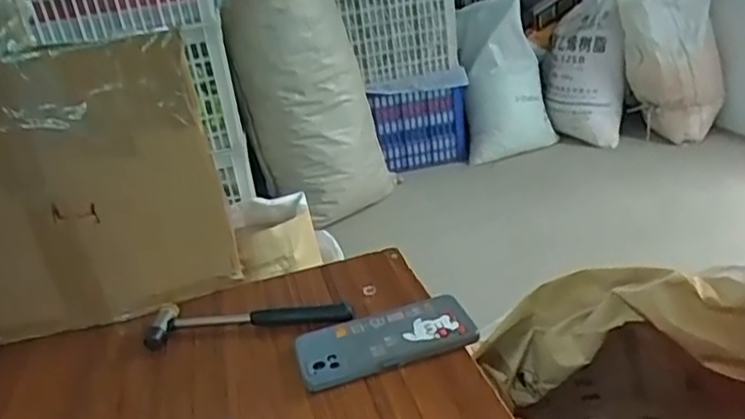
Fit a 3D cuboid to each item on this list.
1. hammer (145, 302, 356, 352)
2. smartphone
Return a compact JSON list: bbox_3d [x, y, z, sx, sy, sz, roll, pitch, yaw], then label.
[{"bbox_3d":[-0.125,0.114,0.657,0.208,0.027,0.057,-7,24,2],"label":"hammer"},{"bbox_3d":[0.010,0.119,0.595,0.159,0.007,0.077,-15,30,-9],"label":"smartphone"}]

